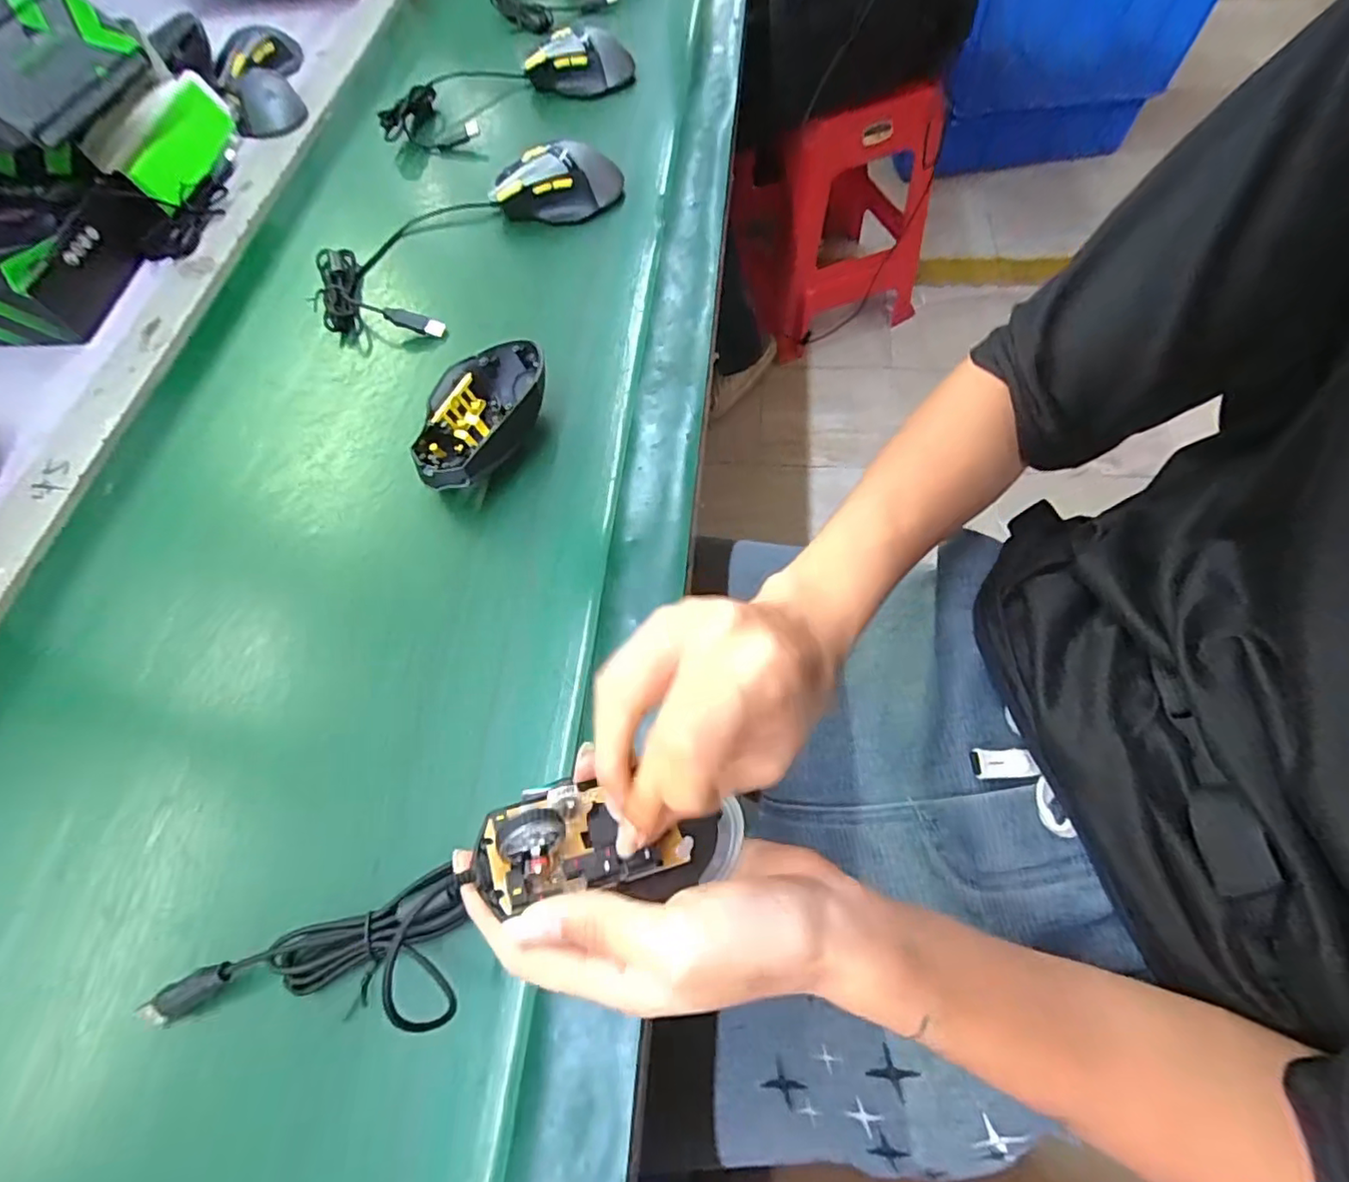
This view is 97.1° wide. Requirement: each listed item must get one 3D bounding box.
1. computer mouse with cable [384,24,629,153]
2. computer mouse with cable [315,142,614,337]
[{"bbox_3d":[-0.187,-0.553,0.654,0.277,0.057,0.110,-28,65,-12],"label":"computer mouse with cable"},{"bbox_3d":[-0.193,-0.327,0.529,0.150,0.056,0.287,37,70,19],"label":"computer mouse with cable"}]

